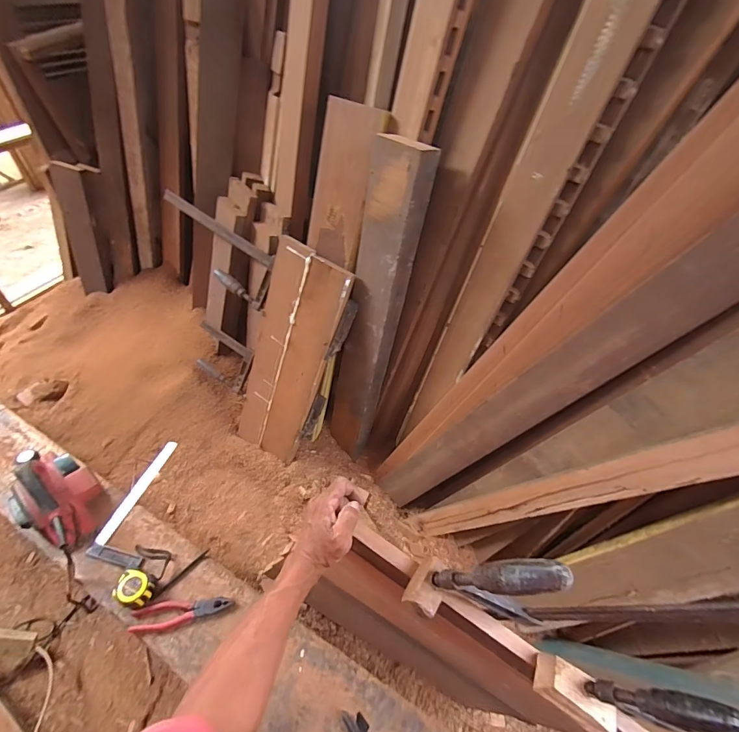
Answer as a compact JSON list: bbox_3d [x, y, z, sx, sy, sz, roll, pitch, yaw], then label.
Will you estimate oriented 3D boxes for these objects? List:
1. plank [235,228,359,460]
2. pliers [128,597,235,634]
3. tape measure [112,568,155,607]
[{"bbox_3d":[-0.243,-0.006,1.107,0.225,0.668,0.019,30,31,13],"label":"plank"},{"bbox_3d":[-0.377,0.498,0.763,0.185,0.026,0.051,-6,48,-3],"label":"pliers"},{"bbox_3d":[-0.475,0.449,0.770,0.065,0.031,0.057,9,49,11],"label":"tape measure"}]

